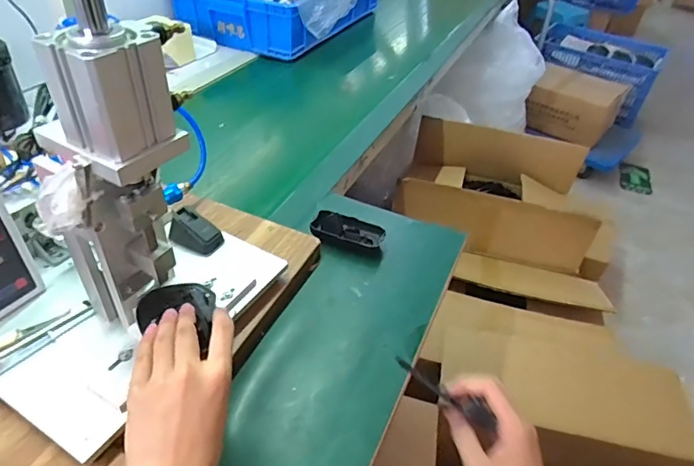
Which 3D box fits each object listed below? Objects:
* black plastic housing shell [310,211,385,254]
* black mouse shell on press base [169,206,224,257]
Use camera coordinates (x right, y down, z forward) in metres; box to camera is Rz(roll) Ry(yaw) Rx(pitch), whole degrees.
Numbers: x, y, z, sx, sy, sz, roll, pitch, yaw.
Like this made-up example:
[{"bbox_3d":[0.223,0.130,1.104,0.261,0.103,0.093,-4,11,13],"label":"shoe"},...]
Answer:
[{"bbox_3d":[0.002,-0.004,0.720,0.106,0.035,0.043,14,41,9],"label":"black plastic housing shell"},{"bbox_3d":[-0.196,-0.001,0.622,0.060,0.035,0.044,14,41,9],"label":"black mouse shell on press base"}]

